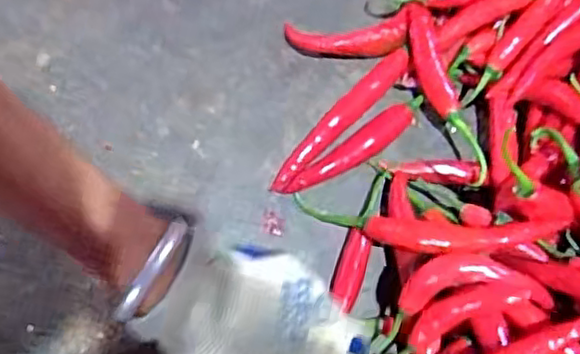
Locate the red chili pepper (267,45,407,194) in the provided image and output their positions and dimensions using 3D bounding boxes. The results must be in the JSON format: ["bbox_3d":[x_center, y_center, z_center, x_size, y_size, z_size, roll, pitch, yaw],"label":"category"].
[{"bbox_3d":[0.036,-0.040,0.472,0.020,0.012,0.134,42,77,8],"label":"red chili pepper"}]

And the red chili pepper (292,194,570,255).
[{"bbox_3d":[0.080,0.033,0.421,0.167,0.027,0.030,4,72,27],"label":"red chili pepper"}]

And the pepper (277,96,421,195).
[{"bbox_3d":[0.047,-0.020,0.465,0.112,0.012,0.020,-37,79,-12],"label":"pepper"}]

